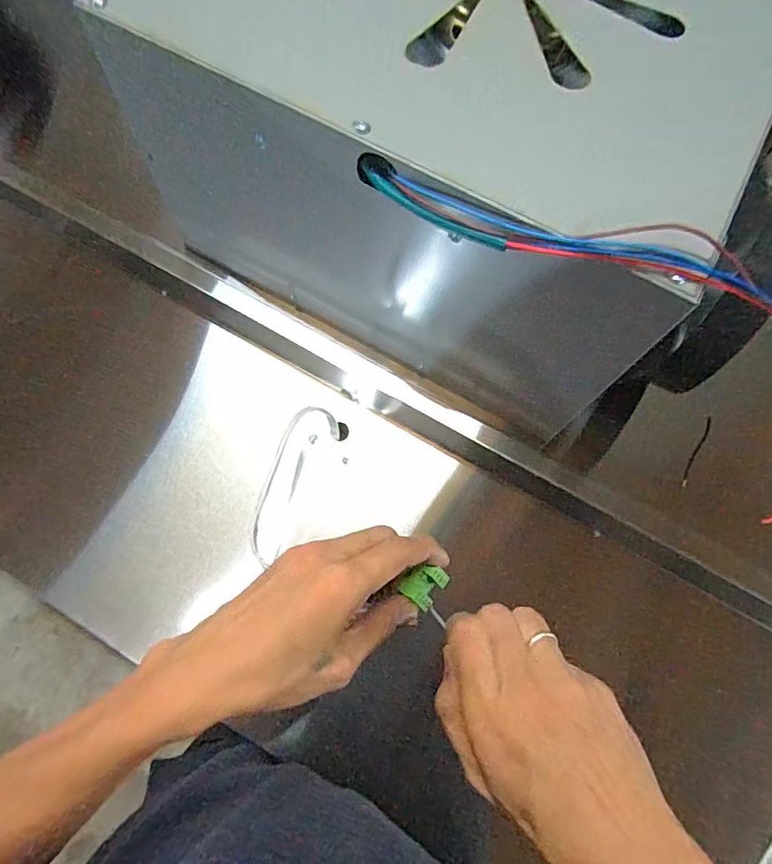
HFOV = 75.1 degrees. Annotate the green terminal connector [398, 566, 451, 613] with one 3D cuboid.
[{"bbox_3d":[0.026,0.099,0.329,0.022,0.011,0.028,38,73,12],"label":"green terminal connector"}]

